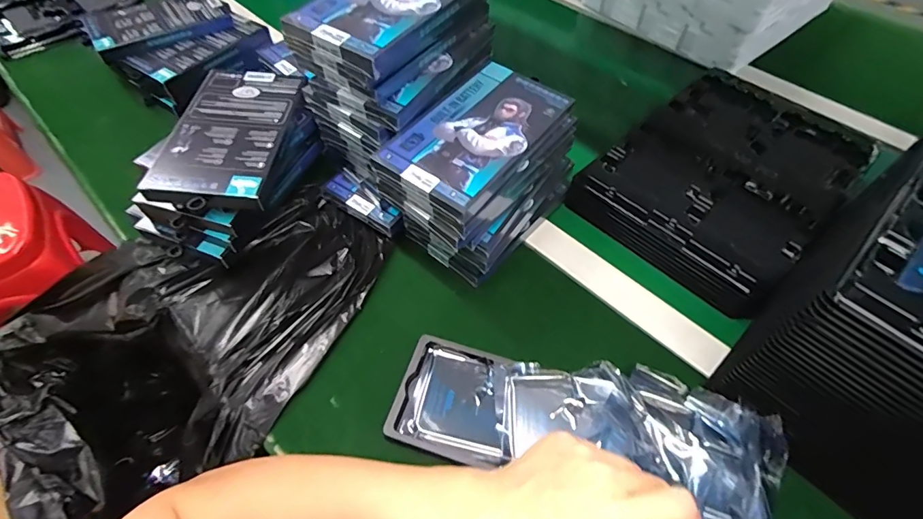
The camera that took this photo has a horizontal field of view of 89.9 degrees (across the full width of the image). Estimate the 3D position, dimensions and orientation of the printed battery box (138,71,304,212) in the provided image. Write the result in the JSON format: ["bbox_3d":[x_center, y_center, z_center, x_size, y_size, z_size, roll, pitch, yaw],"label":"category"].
[{"bbox_3d":[-0.207,-0.114,0.422,0.098,0.022,0.161,4,55,1],"label":"printed battery box"}]

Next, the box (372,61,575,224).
[{"bbox_3d":[0.015,-0.110,0.398,0.095,0.016,0.164,33,60,20],"label":"box"}]

